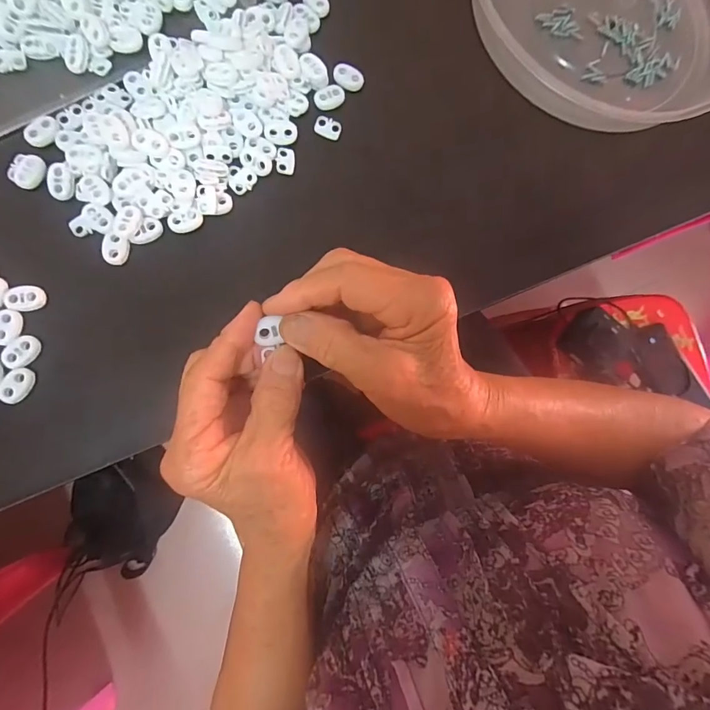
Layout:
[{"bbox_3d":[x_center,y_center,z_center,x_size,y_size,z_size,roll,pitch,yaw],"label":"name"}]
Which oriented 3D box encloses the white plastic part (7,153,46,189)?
[{"bbox_3d":[-0.211,-0.118,0.267,0.016,0.005,0.022,18,82,-5],"label":"white plastic part"}]

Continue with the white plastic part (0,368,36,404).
[{"bbox_3d":[-0.205,0.019,0.253,0.015,0.007,0.022,19,82,-5],"label":"white plastic part"}]

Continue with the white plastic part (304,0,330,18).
[{"bbox_3d":[-0.028,-0.261,0.307,0.022,0.004,0.017,40,81,-2],"label":"white plastic part"}]

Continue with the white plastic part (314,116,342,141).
[{"bbox_3d":[-0.019,-0.163,0.298,0.019,0.004,0.014,17,83,-5],"label":"white plastic part"}]

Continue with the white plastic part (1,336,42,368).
[{"bbox_3d":[-0.204,-0.002,0.255,0.021,0.007,0.015,-43,91,-9],"label":"white plastic part"}]

